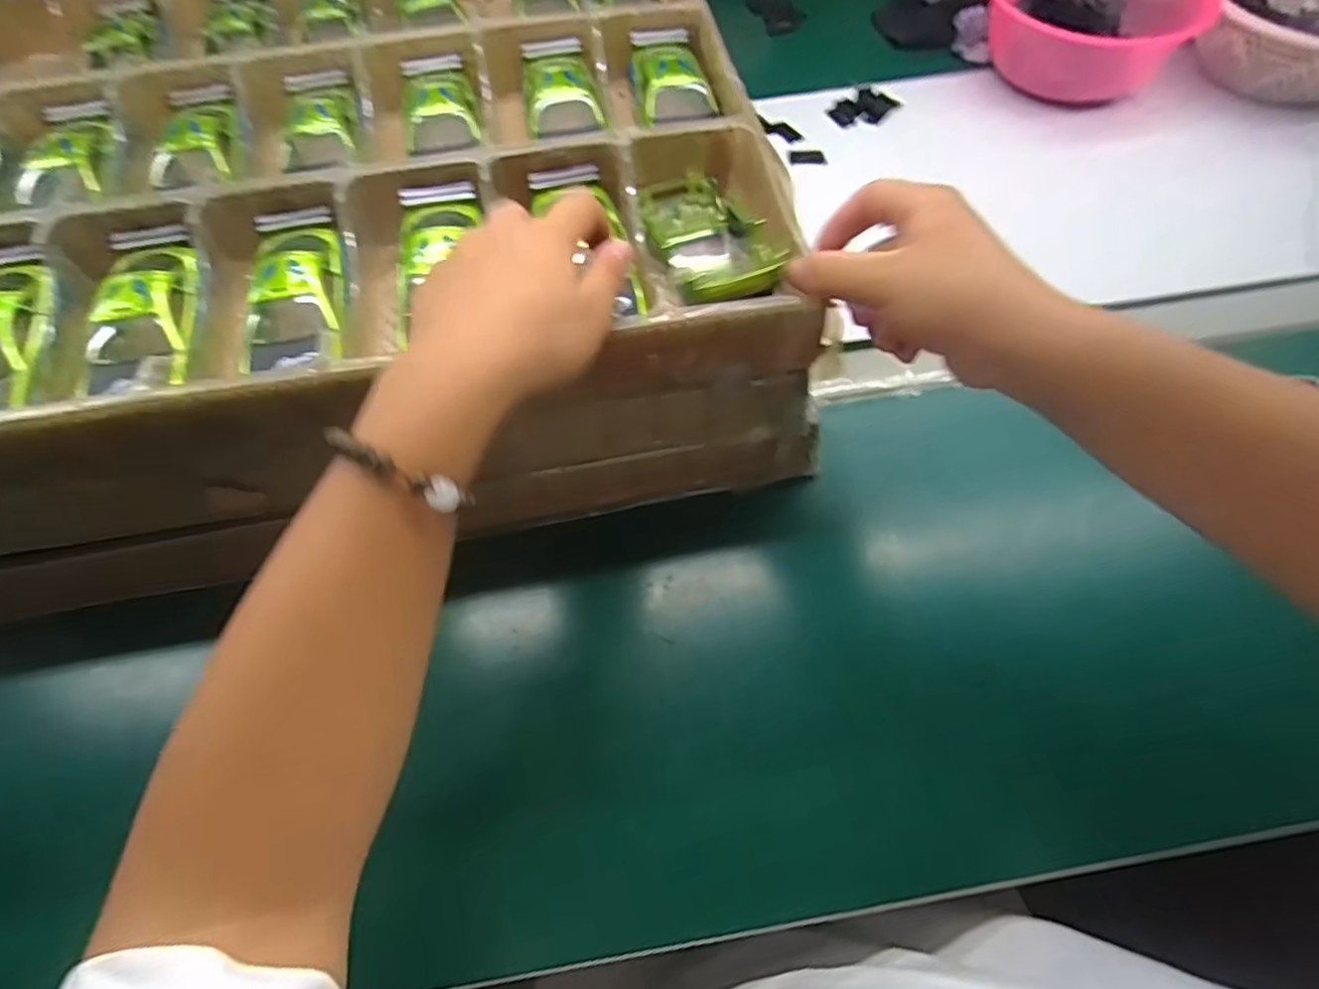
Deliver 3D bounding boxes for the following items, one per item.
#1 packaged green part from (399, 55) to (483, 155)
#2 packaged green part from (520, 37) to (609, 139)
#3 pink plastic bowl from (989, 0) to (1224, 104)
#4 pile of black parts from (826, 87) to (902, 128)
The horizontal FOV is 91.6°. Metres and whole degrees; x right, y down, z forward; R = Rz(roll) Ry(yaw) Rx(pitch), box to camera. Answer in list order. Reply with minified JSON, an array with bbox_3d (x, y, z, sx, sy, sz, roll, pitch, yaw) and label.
[{"bbox_3d":[-0.150,-0.262,0.432,0.048,0.017,0.102,-16,60,-5],"label":"packaged green part"},{"bbox_3d":[-0.070,-0.279,0.443,0.050,0.025,0.090,-14,60,-4],"label":"packaged green part"},{"bbox_3d":[0.401,-0.447,0.618,0.160,0.093,0.148,-2,60,3],"label":"pink plastic bowl"},{"bbox_3d":[0.196,-0.375,0.625,0.057,0.012,0.047,-38,64,-17],"label":"pile of black parts"}]

